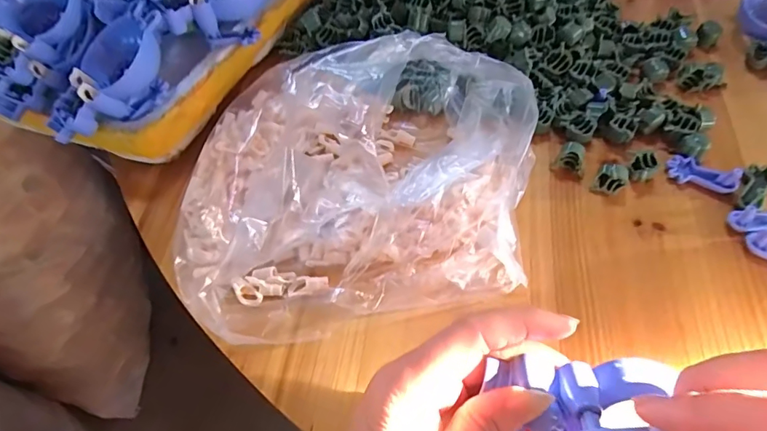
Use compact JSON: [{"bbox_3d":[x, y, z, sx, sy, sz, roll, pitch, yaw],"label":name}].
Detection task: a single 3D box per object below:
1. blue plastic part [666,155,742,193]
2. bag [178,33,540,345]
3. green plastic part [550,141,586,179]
[{"bbox_3d":[0.202,-0.029,0.290,0.039,0.013,0.018,18,61,16],"label":"blue plastic part"},{"bbox_3d":[-0.019,-0.038,0.282,0.216,0.074,0.192,-10,57,-1],"label":"bag"},{"bbox_3d":[0.124,-0.037,0.303,0.020,0.016,0.014,21,62,17],"label":"green plastic part"}]

